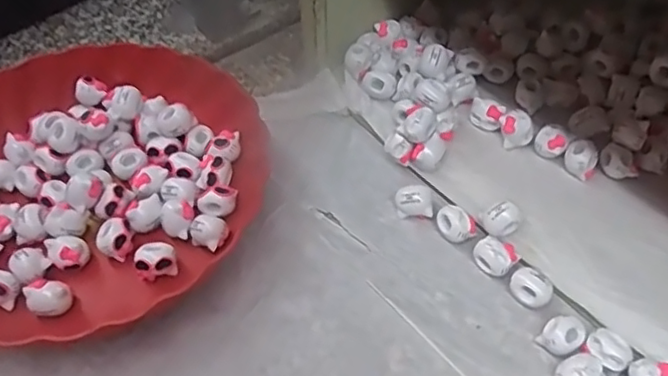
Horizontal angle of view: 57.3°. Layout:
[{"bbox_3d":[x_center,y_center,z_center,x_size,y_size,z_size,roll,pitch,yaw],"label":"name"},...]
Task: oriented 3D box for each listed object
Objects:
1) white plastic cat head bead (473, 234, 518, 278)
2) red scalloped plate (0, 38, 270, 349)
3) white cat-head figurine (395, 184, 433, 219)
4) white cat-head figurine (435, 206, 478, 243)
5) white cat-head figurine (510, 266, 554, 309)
[{"bbox_3d":[0.104,0.045,0.398,0.025,0.016,0.021,29,57,21],"label":"white plastic cat head bead"},{"bbox_3d":[-0.177,-0.006,0.424,0.221,0.047,0.237,0,52,0],"label":"red scalloped plate"},{"bbox_3d":[0.056,0.010,0.427,0.025,0.018,0.020,1,52,2],"label":"white cat-head figurine"},{"bbox_3d":[0.082,0.025,0.413,0.022,0.018,0.023,-24,55,-17],"label":"white cat-head figurine"},{"bbox_3d":[0.122,0.064,0.383,0.025,0.017,0.020,32,59,23],"label":"white cat-head figurine"}]

